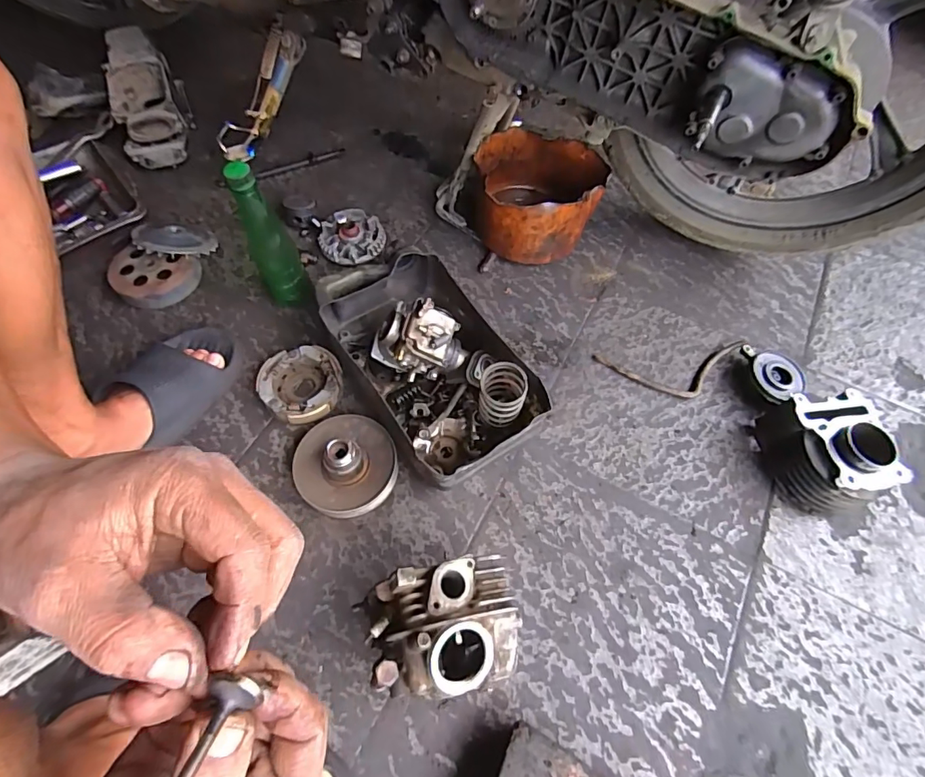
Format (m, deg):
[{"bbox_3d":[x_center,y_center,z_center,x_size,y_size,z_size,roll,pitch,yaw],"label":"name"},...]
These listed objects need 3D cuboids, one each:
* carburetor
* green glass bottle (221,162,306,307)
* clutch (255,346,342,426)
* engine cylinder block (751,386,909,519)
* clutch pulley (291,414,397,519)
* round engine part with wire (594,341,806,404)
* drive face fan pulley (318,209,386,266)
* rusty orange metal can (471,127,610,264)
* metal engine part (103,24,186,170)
[{"bbox_3d":[-0.052,-0.062,0.597,0.109,0.108,0.078,12,63,3],"label":"carburetor"},{"bbox_3d":[-0.248,-0.186,0.618,0.052,0.226,0.063,-31,68,-17],"label":"green glass bottle"},{"bbox_3d":[-0.207,-0.005,0.630,0.101,0.033,0.099,1,63,-2],"label":"clutch"},{"bbox_3d":[0.436,0.075,0.572,0.111,0.089,0.131,-1,63,-4],"label":"engine cylinder block"},{"bbox_3d":[-0.140,0.084,0.563,0.118,0.058,0.116,1,63,-2],"label":"clutch pulley"},{"bbox_3d":[0.322,-0.033,0.653,0.273,0.037,0.095,10,63,2],"label":"round engine part with wire"},{"bbox_3d":[-0.171,-0.235,0.749,0.094,0.022,0.097,1,63,-2],"label":"drive face fan pulley"},{"bbox_3d":[0.109,-0.286,0.739,0.186,0.116,0.169,12,63,3],"label":"rusty orange metal can"},{"bbox_3d":[-0.563,-0.513,0.855,0.106,0.076,0.330,-21,66,-13],"label":"metal engine part"}]

